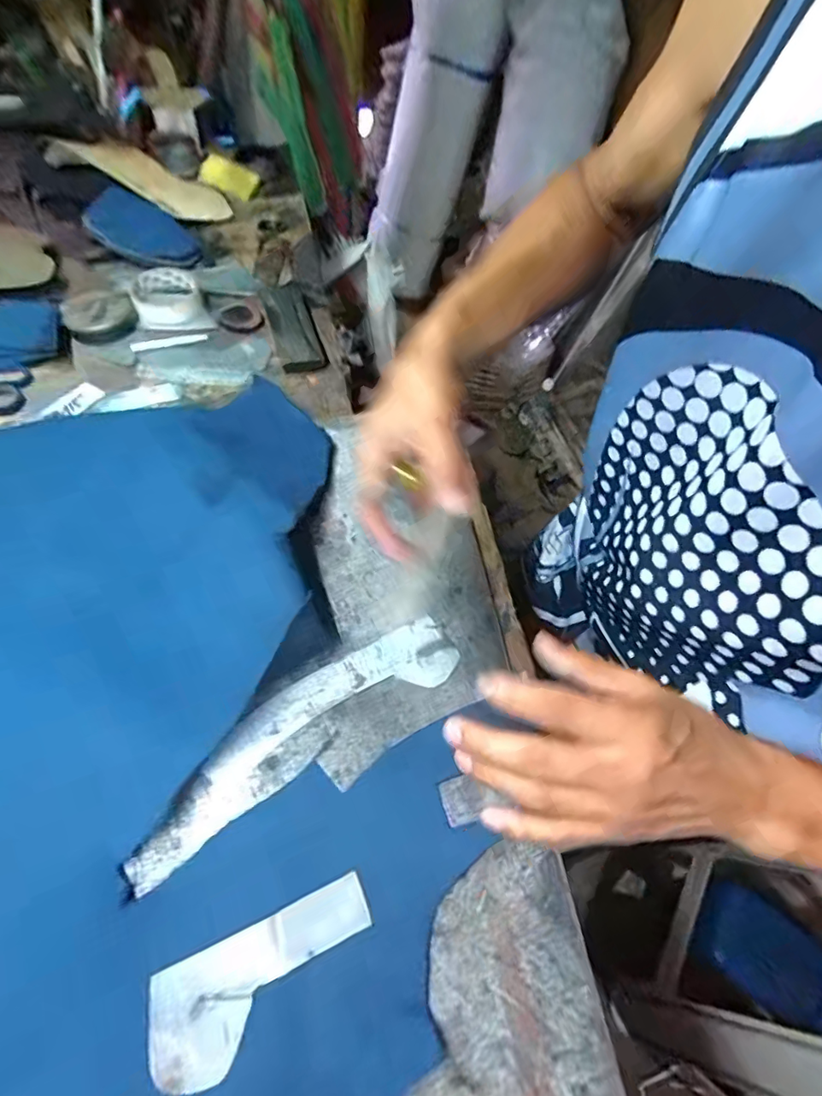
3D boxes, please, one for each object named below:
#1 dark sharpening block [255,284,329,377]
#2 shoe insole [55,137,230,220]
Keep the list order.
[{"bbox_3d":[-0.155,-0.292,0.650,0.056,0.016,0.195,-13,62,-16],"label":"dark sharpening block"},{"bbox_3d":[-0.401,-0.572,0.774,0.232,0.029,0.098,20,58,-15],"label":"shoe insole"}]

